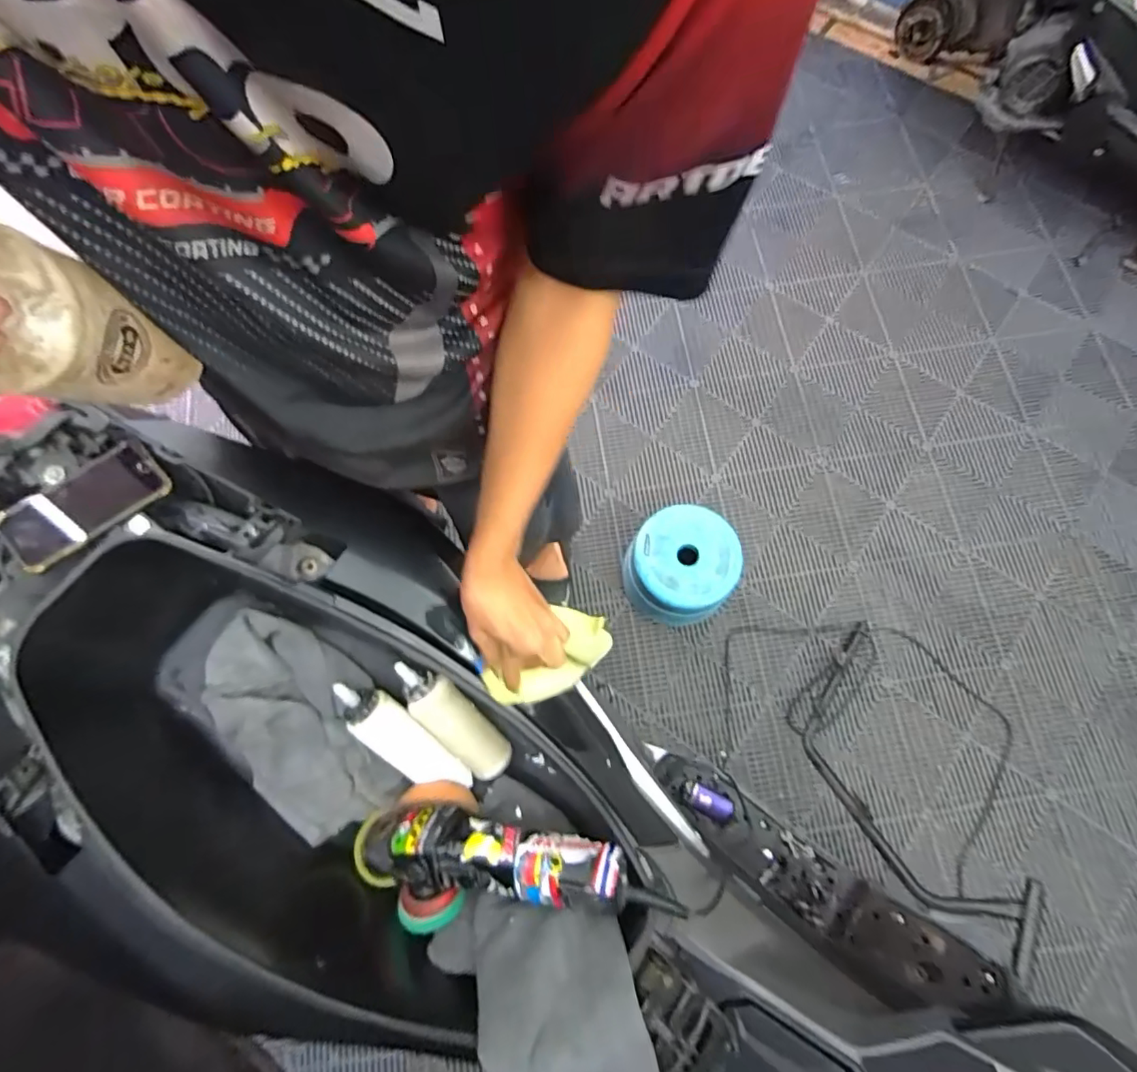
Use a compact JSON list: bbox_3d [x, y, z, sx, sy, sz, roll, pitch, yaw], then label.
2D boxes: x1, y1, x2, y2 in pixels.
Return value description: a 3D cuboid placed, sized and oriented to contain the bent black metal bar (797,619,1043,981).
[{"bbox_3d":[0.632,0.488,1.066,0.234,0.147,0.594,-10,39,-3],"label":"bent black metal bar"}]

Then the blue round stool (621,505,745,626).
[{"bbox_3d":[0.252,0.070,1.254,0.226,0.217,0.237,0,74,0],"label":"blue round stool"}]

